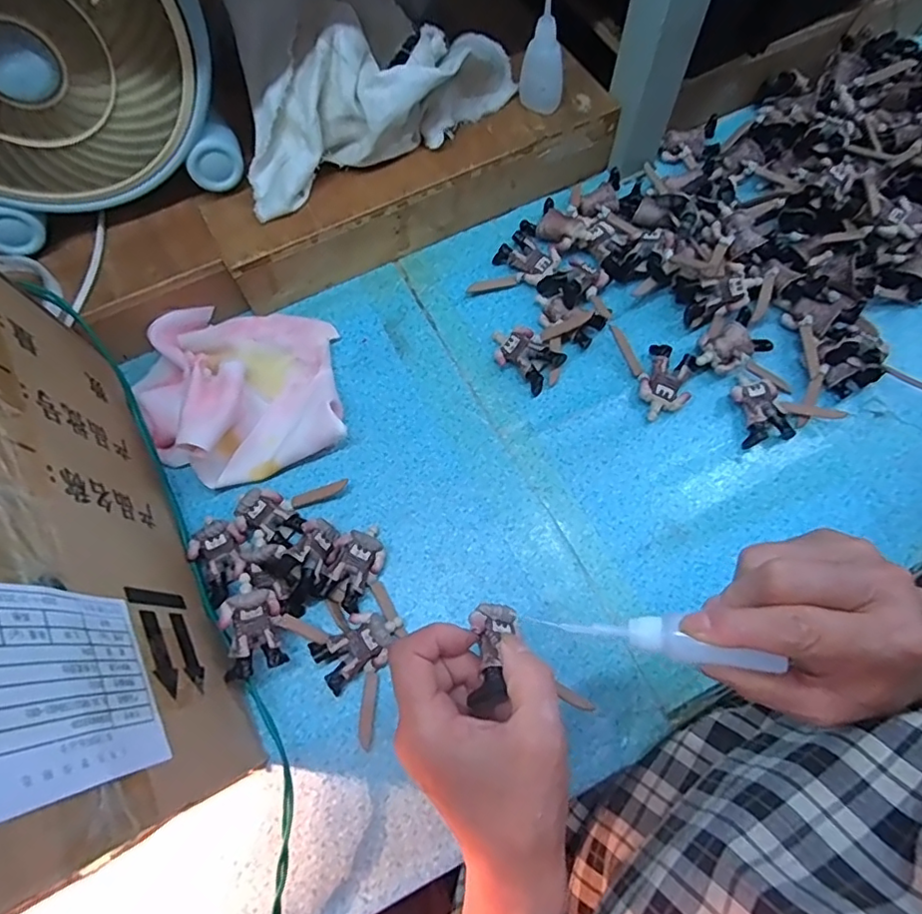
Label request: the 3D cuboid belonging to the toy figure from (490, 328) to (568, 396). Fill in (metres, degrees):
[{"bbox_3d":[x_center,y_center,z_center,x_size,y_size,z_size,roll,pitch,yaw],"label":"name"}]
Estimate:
[{"bbox_3d":[0.049,-0.081,0.446,0.058,0.020,0.034,41,75,15],"label":"toy figure"}]

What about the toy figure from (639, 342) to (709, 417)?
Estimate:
[{"bbox_3d":[0.160,-0.056,0.435,0.041,0.017,0.056,22,71,9],"label":"toy figure"}]

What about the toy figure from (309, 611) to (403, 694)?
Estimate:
[{"bbox_3d":[-0.066,0.124,0.371,0.056,0.021,0.036,-29,71,-10],"label":"toy figure"}]

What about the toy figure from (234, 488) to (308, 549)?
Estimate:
[{"bbox_3d":[-0.132,0.045,0.398,0.052,0.027,0.033,31,72,12],"label":"toy figure"}]

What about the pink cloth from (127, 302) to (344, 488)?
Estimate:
[{"bbox_3d":[-0.165,-0.056,0.419,0.142,0.065,0.143,-9,69,-3],"label":"pink cloth"}]

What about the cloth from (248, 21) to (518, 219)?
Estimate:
[{"bbox_3d":[-0.061,-0.270,0.429,0.236,0.075,0.061,-28,71,-10],"label":"cloth"}]

